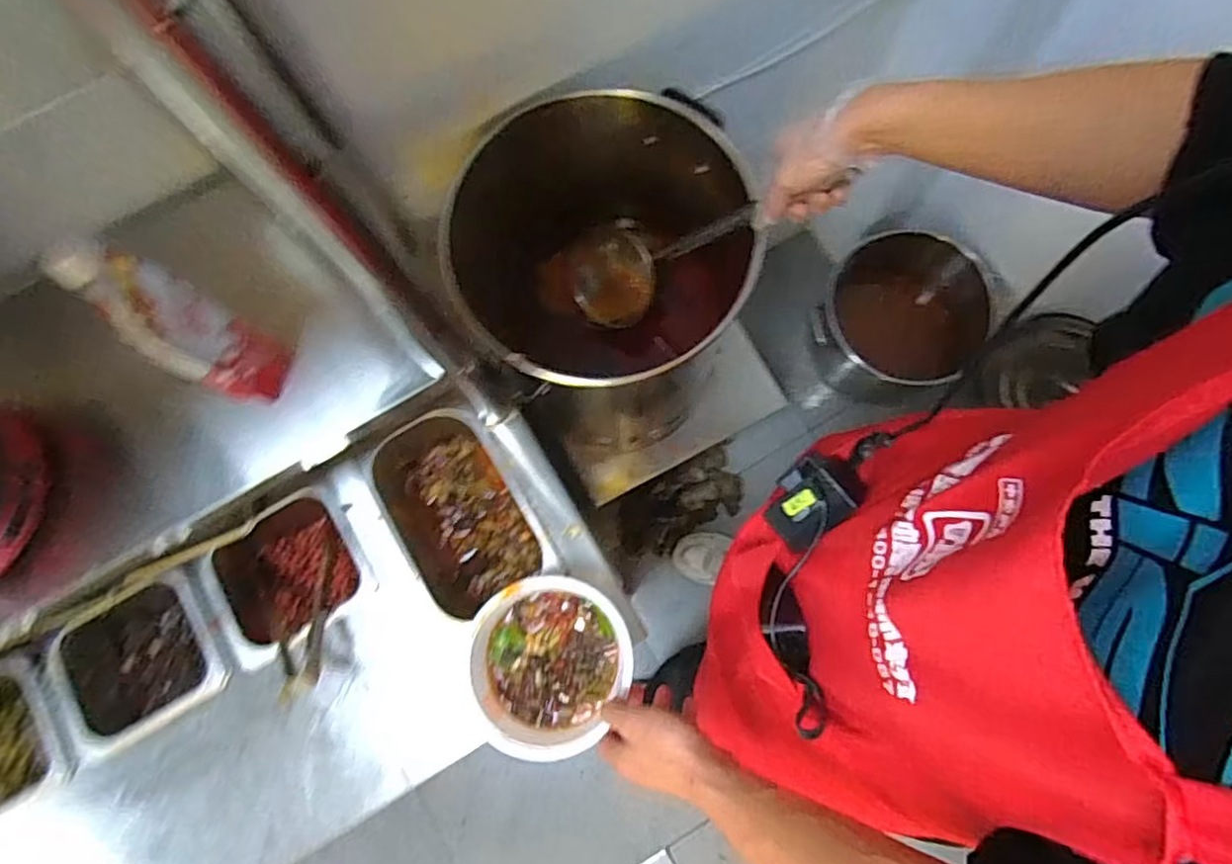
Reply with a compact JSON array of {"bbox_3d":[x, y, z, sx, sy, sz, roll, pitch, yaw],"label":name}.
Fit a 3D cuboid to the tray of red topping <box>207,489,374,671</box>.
[{"bbox_3d":[-0.387,0.168,0.761,0.166,0.086,0.168,-36,78,-6],"label":"tray of red topping"}]

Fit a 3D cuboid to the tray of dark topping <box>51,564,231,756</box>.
[{"bbox_3d":[-0.539,0.270,0.748,0.182,0.103,0.156,-32,78,-5],"label":"tray of dark topping"}]

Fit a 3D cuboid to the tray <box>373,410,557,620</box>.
[{"bbox_3d":[-0.189,0.096,0.784,0.153,0.092,0.253,-30,78,-5],"label":"tray"}]

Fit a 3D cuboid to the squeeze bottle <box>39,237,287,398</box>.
[{"bbox_3d":[-0.330,-0.077,0.485,0.059,0.175,0.067,14,78,5],"label":"squeeze bottle"}]

